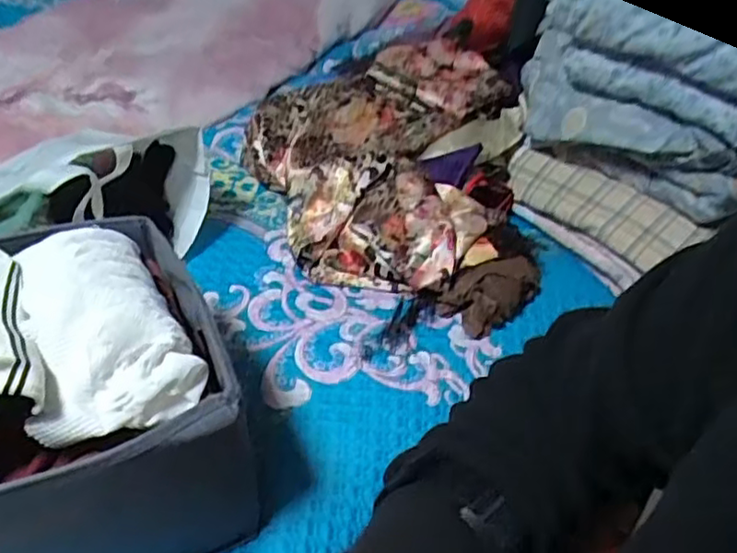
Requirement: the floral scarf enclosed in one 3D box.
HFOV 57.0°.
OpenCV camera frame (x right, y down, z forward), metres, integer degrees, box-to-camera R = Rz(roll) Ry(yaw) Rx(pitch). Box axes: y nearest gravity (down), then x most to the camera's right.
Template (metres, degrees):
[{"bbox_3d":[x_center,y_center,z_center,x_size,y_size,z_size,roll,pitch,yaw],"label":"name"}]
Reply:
[{"bbox_3d":[0.017,-0.152,0.925,0.354,0.139,0.504,0,39,-1],"label":"floral scarf"}]

